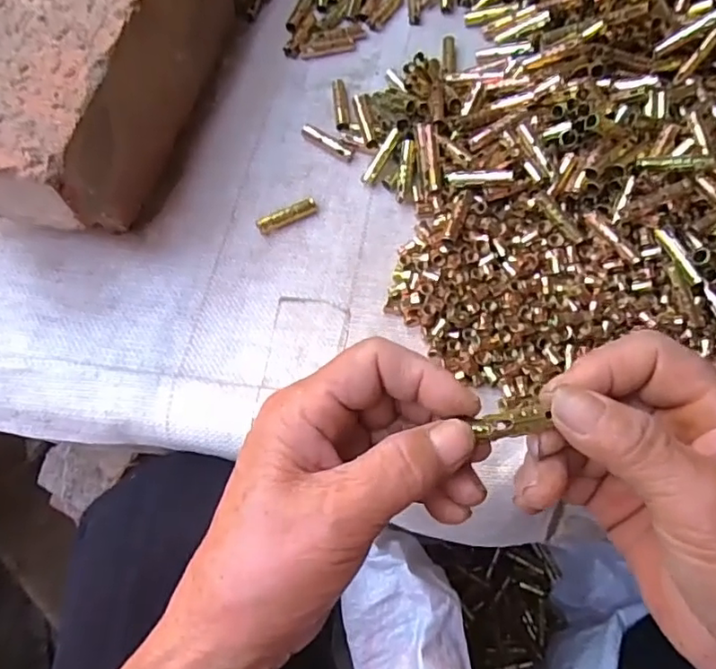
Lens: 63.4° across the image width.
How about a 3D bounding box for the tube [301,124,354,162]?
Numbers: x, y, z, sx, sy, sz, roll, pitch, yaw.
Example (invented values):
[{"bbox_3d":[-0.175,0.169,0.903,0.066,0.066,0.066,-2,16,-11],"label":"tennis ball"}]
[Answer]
[{"bbox_3d":[-0.021,-0.131,0.393,0.041,0.007,0.008,33,74,10],"label":"tube"}]

